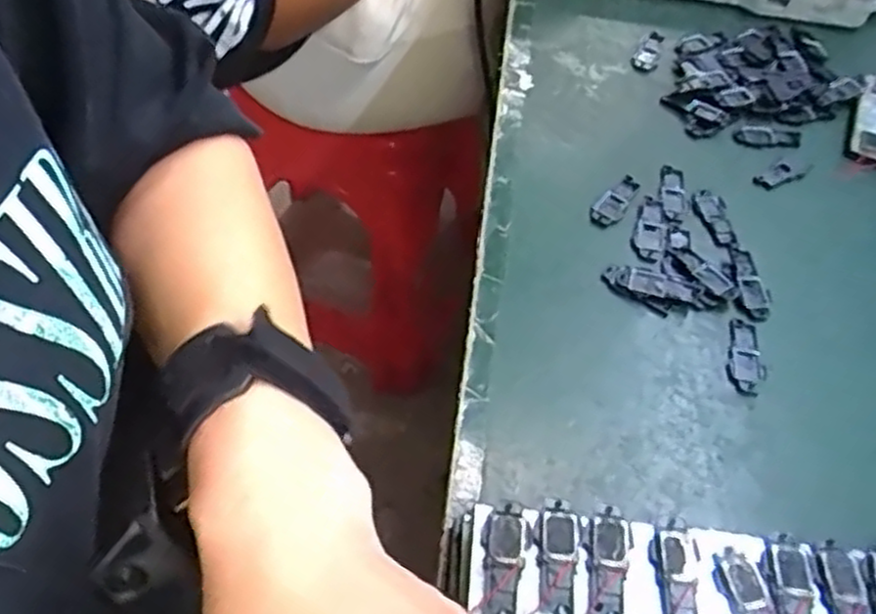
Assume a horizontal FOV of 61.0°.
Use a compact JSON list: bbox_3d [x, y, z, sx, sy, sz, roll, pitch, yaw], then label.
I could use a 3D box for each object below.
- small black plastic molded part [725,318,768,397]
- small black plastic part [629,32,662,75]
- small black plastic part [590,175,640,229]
[{"bbox_3d":[0.147,0.023,0.351,0.017,0.004,0.040,14,55,5],"label":"small black plastic molded part"},{"bbox_3d":[0.137,-0.168,0.485,0.016,0.004,0.041,18,55,8],"label":"small black plastic part"},{"bbox_3d":[0.097,-0.057,0.407,0.015,0.004,0.039,35,59,19],"label":"small black plastic part"}]

